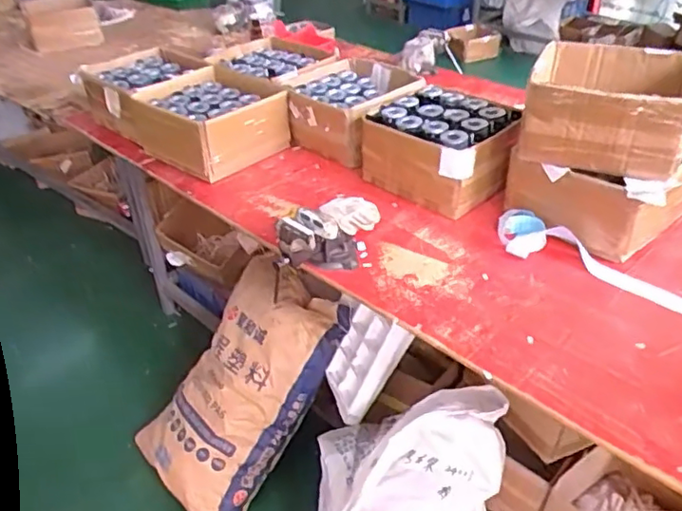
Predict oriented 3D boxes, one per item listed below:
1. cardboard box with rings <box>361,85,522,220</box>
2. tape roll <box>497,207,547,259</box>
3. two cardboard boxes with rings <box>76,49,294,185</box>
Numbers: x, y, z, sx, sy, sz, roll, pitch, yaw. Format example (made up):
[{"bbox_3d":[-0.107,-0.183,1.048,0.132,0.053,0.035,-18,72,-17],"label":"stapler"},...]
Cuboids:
[{"bbox_3d":[0.267,-0.273,1.549,0.352,0.192,0.286,29,47,36],"label":"cardboard box with rings"},{"bbox_3d":[0.405,-0.052,1.329,0.106,0.047,0.123,5,37,11],"label":"tape roll"},{"bbox_3d":[-0.497,-0.448,1.820,0.666,0.189,0.344,24,44,32],"label":"two cardboard boxes with rings"}]

